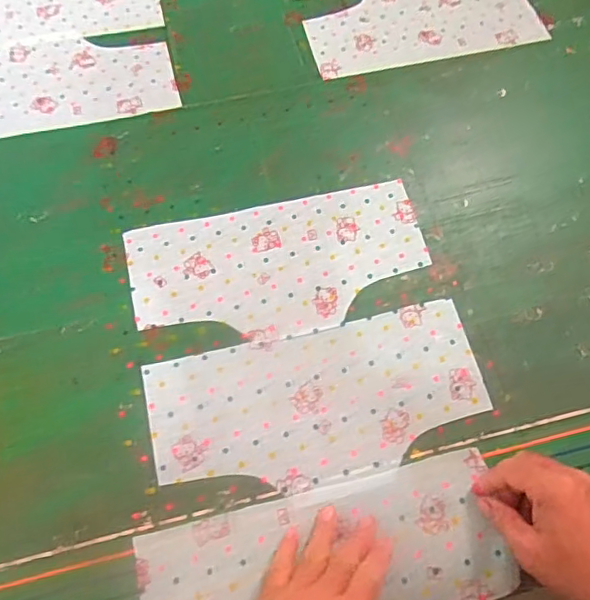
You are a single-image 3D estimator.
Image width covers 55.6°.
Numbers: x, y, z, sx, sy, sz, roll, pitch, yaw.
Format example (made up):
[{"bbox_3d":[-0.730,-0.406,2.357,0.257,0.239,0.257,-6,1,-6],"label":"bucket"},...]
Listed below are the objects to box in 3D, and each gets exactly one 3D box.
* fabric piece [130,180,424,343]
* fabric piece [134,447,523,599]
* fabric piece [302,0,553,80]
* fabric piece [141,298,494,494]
[{"bbox_3d":[-0.015,-0.039,0.611,0.318,0.004,0.162,-12,64,-6],"label":"fabric piece"},{"bbox_3d":[0.028,0.230,0.486,0.314,0.011,0.127,-13,68,-7],"label":"fabric piece"},{"bbox_3d":[0.176,-0.397,0.789,0.320,0.004,0.157,-13,64,-7],"label":"fabric piece"},{"bbox_3d":[0.025,0.098,0.544,0.319,0.004,0.146,-12,64,-6],"label":"fabric piece"}]

